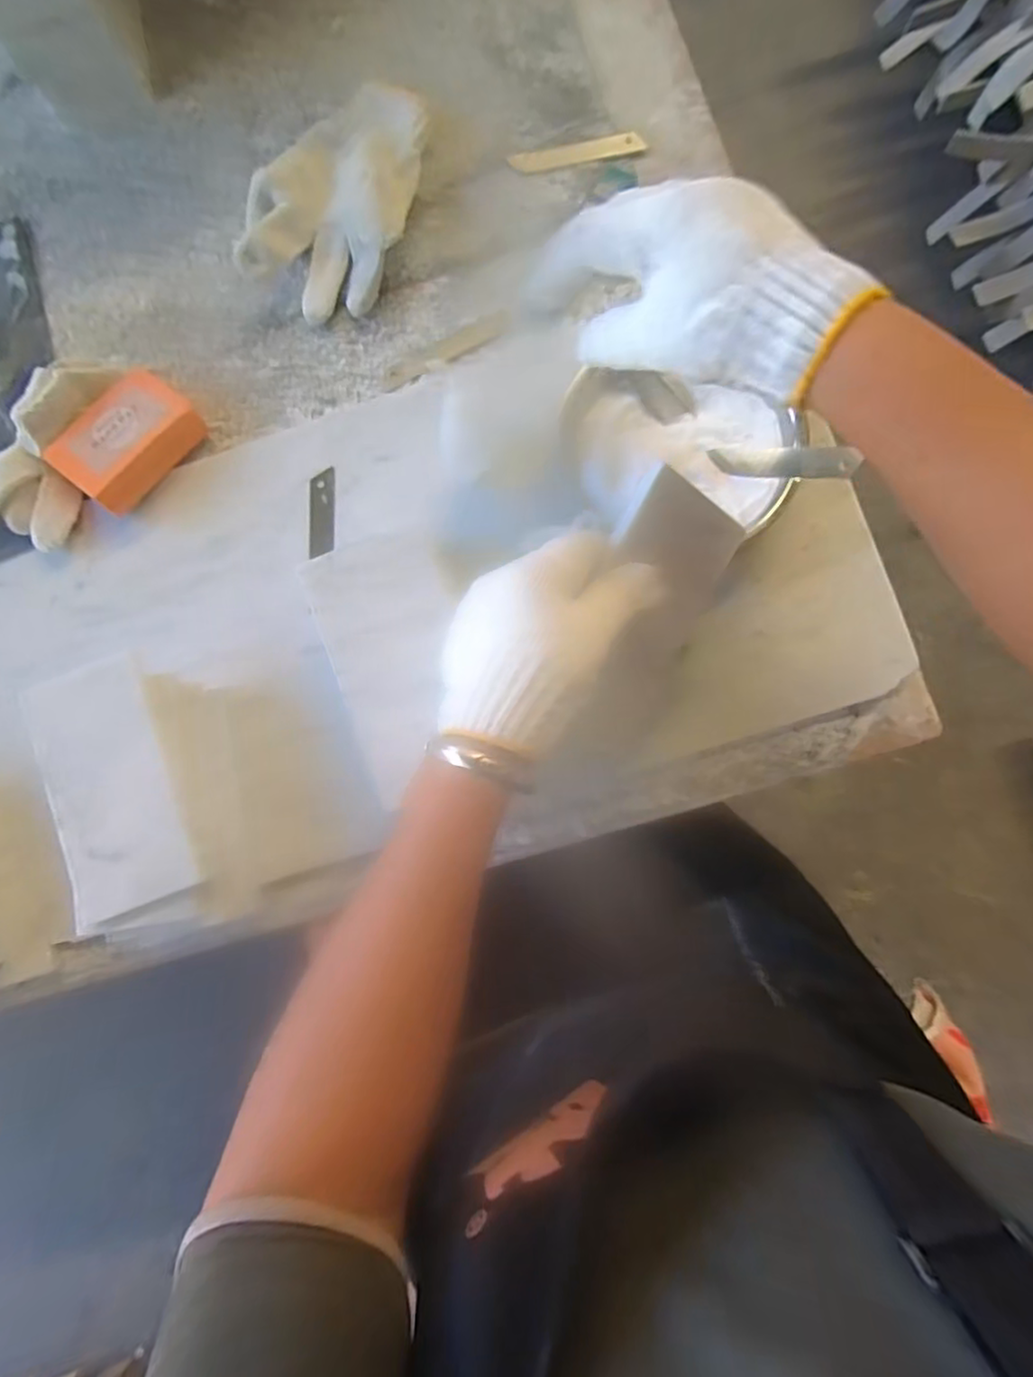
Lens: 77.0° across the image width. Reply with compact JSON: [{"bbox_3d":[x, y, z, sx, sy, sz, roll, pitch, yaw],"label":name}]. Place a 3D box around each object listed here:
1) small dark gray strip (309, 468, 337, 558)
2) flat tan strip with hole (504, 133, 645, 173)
[{"bbox_3d":[-0.139,-0.125,0.462,0.022,0.004,0.061,-6,83,17],"label":"small dark gray strip"},{"bbox_3d":[0.045,-0.395,0.478,0.097,0.004,0.017,-5,85,5],"label":"flat tan strip with hole"}]

